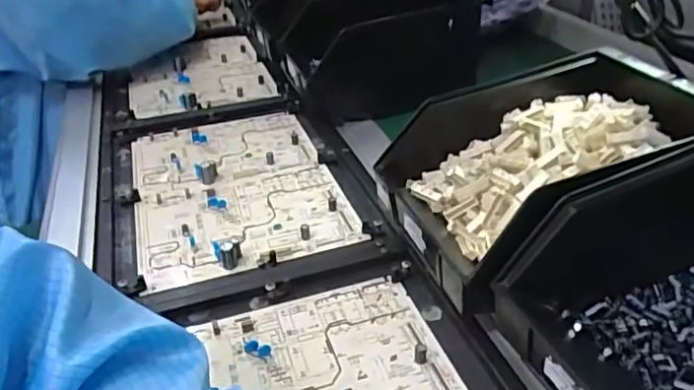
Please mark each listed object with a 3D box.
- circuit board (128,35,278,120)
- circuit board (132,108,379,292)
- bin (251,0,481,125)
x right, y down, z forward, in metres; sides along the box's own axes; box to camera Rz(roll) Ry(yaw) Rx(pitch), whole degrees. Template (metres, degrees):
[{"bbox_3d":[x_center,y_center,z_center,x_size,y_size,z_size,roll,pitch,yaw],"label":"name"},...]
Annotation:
[{"bbox_3d":[-0.219,-0.185,0.842,0.188,0.016,0.296,-10,33,-13],"label":"circuit board"},{"bbox_3d":[-0.117,-0.014,0.587,0.192,0.018,0.276,-12,33,-16],"label":"circuit board"},{"bbox_3d":[0.004,-0.233,0.790,0.214,0.141,0.344,-11,33,-15],"label":"bin"}]

